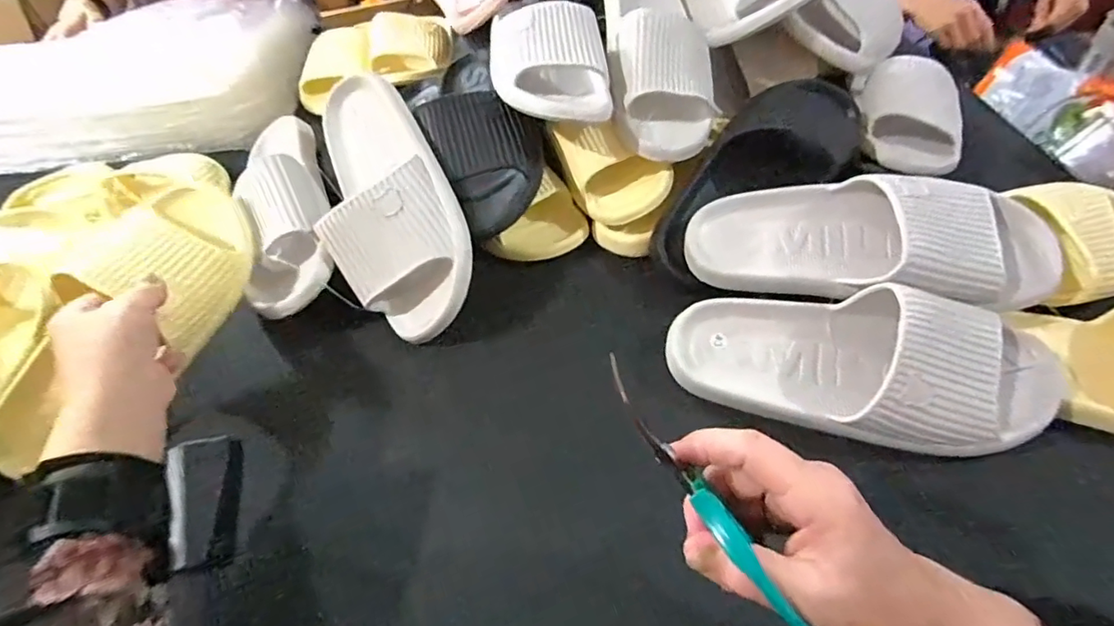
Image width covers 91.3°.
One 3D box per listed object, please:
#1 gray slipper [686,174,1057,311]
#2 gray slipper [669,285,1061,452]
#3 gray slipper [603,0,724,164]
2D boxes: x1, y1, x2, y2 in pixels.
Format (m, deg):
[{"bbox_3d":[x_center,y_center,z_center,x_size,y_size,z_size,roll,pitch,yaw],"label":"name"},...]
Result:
[{"bbox_3d":[0.254,-0.057,0.444,0.282,0.085,0.108,13,52,12],"label":"gray slipper"},{"bbox_3d":[0.229,0.035,0.402,0.284,0.070,0.103,8,52,9],"label":"gray slipper"},{"bbox_3d":[0.102,-0.282,0.552,0.100,0.071,0.260,-6,70,-3],"label":"gray slipper"}]

